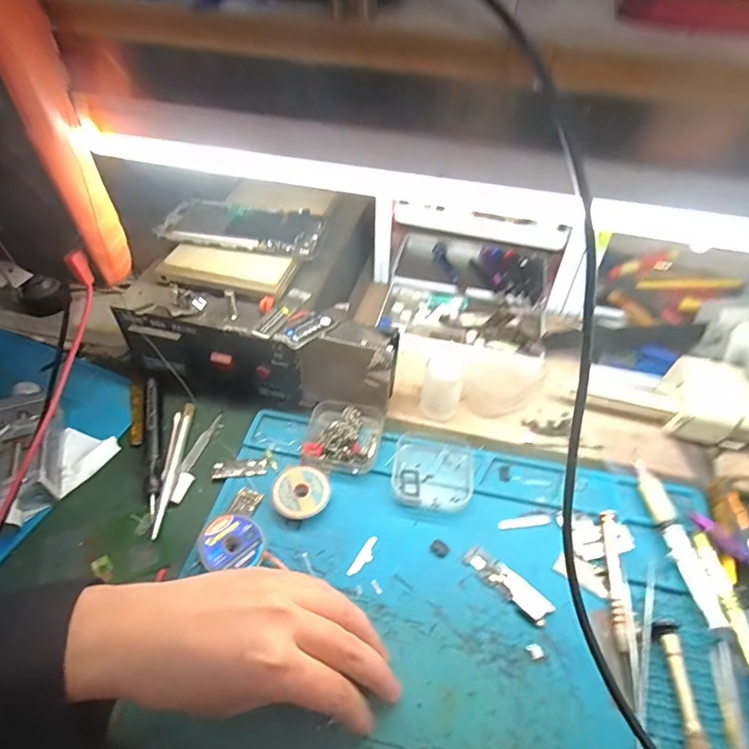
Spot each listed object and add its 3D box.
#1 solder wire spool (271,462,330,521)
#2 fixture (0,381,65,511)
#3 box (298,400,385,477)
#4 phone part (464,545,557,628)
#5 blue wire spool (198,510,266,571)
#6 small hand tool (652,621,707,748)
[{"bbox_3d":[-0.058,0.093,0.381,0.043,0.011,0.043,0,49,0],"label":"solder wire spool"},{"bbox_3d":[-0.286,0.061,0.388,0.060,0.040,0.129,-12,49,-12],"label":"fixture"},{"bbox_3d":[-0.027,0.053,0.414,0.061,0.021,0.068,10,50,9],"label":"box"},{"bbox_3d":[0.094,0.147,0.341,0.065,0.004,0.020,36,58,27],"label":"phone part"},{"bbox_3d":[-0.103,0.120,0.348,0.043,0.008,0.037,2,59,-26],"label":"blue wire spool"},{"bbox_3d":[0.186,0.199,0.288,0.012,0.009,0.093,4,49,4],"label":"small hand tool"}]

